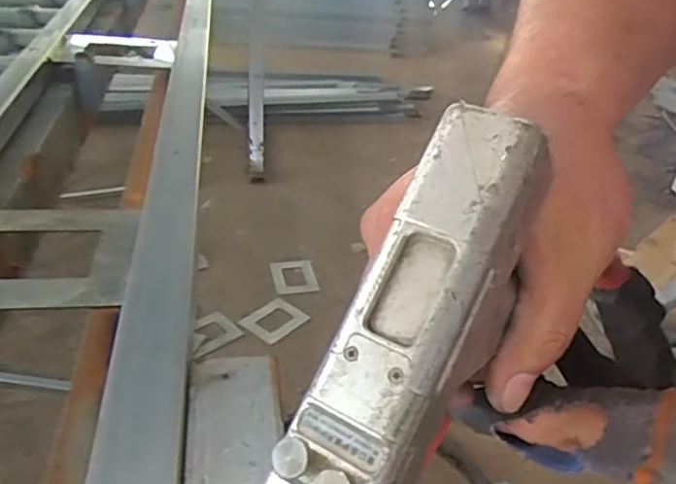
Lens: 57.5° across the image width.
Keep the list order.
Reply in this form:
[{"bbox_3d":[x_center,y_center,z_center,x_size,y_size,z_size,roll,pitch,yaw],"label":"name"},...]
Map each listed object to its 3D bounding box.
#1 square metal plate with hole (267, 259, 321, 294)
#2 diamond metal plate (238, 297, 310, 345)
[{"bbox_3d":[-0.121,0.092,1.696,0.115,0.008,0.132,-5,35,-15],"label":"square metal plate with hole"},{"bbox_3d":[-0.159,0.196,1.546,0.119,0.008,0.137,29,45,33],"label":"diamond metal plate"}]

